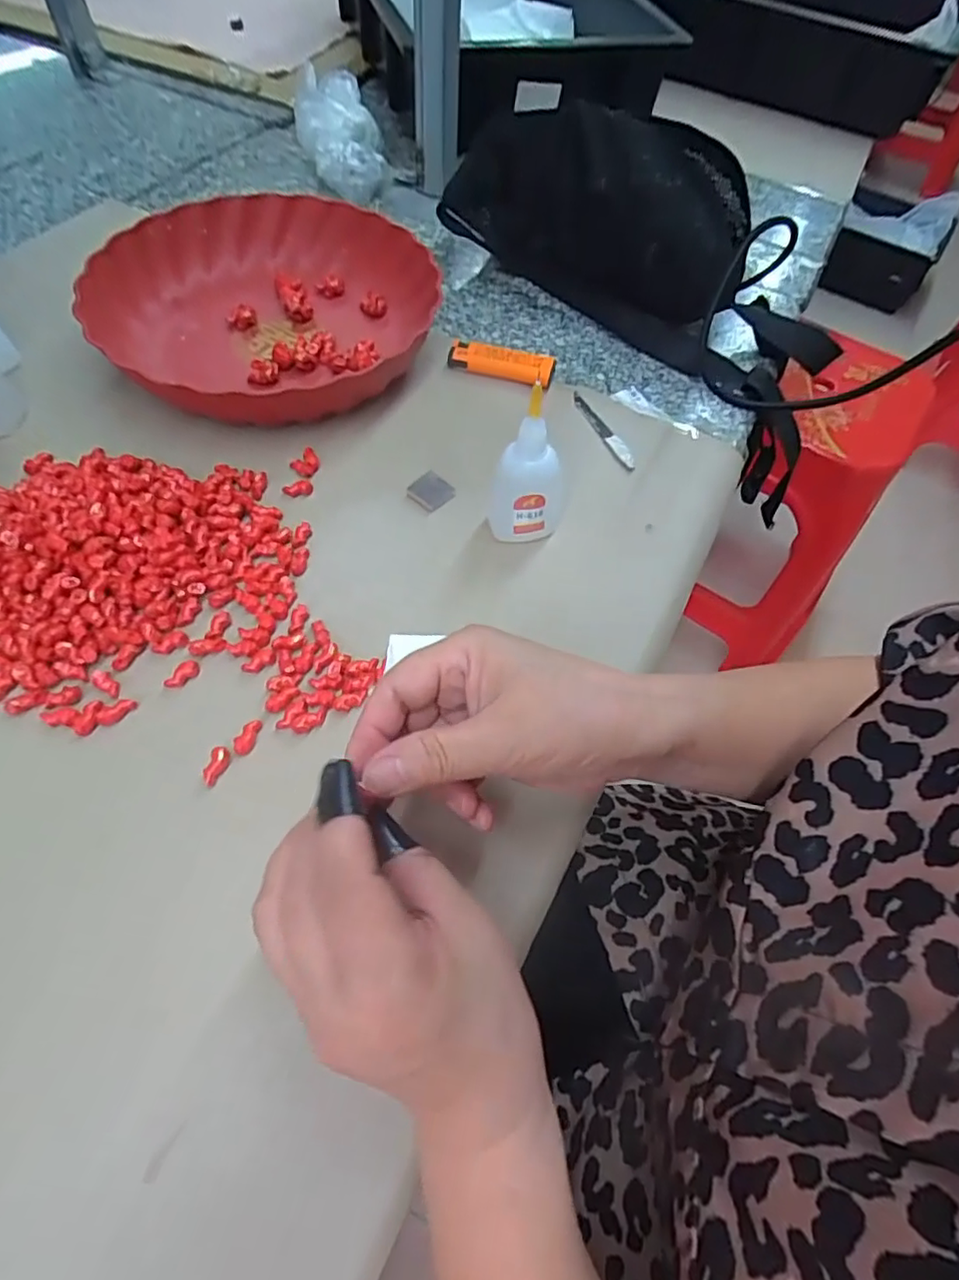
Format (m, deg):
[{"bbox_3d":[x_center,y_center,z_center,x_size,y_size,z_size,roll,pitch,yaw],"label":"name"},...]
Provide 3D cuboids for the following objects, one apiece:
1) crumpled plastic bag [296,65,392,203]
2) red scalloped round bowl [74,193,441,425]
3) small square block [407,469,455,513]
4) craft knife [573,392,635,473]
[{"bbox_3d":[-0.132,-0.480,0.573,0.082,0.065,0.116,-7,60,-8],"label":"crumpled plastic bag"},{"bbox_3d":[-0.156,-0.242,0.443,0.235,0.046,0.242,2,59,-3],"label":"red scalloped round bowl"},{"bbox_3d":[-0.032,-0.096,0.390,0.026,0.004,0.028,-38,68,-23],"label":"small square block"},{"bbox_3d":[0.089,-0.152,0.432,0.012,0.004,0.081,-21,63,-15],"label":"craft knife"}]

